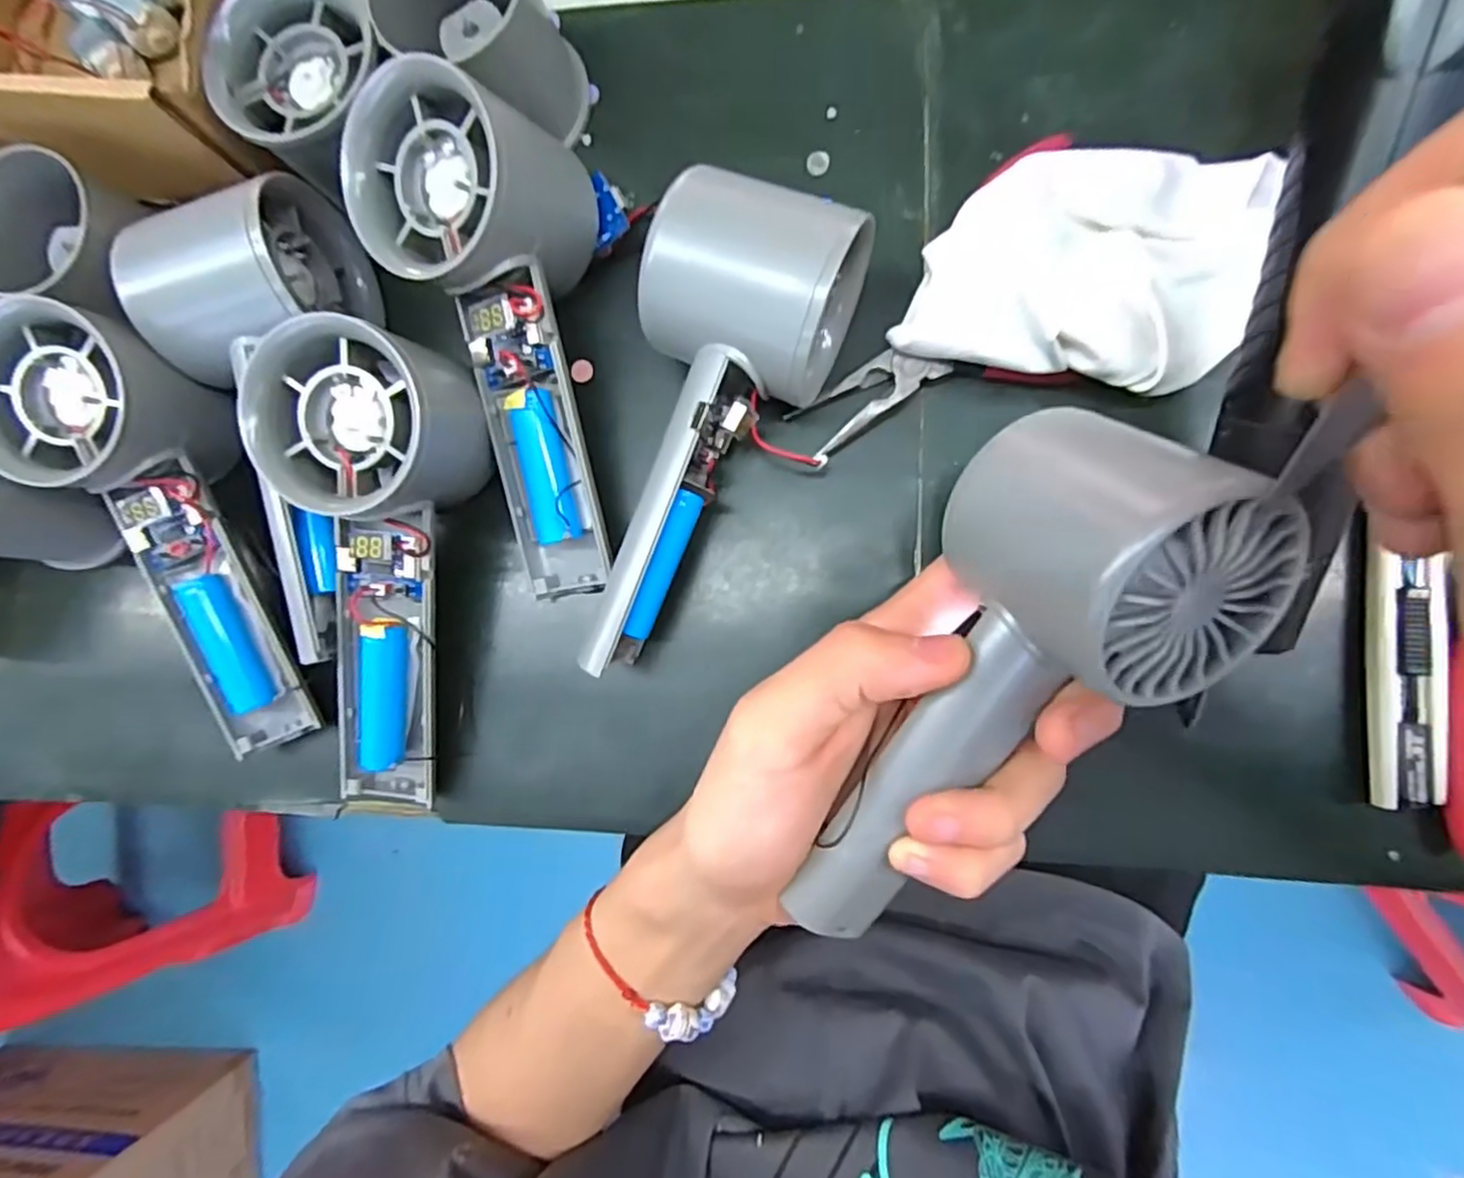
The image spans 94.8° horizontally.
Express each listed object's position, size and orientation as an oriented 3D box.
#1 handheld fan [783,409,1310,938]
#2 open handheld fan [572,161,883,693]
[{"bbox_3d":[0.066,0.031,0.184,0.059,0.064,0.158,20,113,-24],"label":"handheld fan"},{"bbox_3d":[-0.010,-0.045,0.209,0.059,0.051,0.153,19,90,8],"label":"open handheld fan"}]

